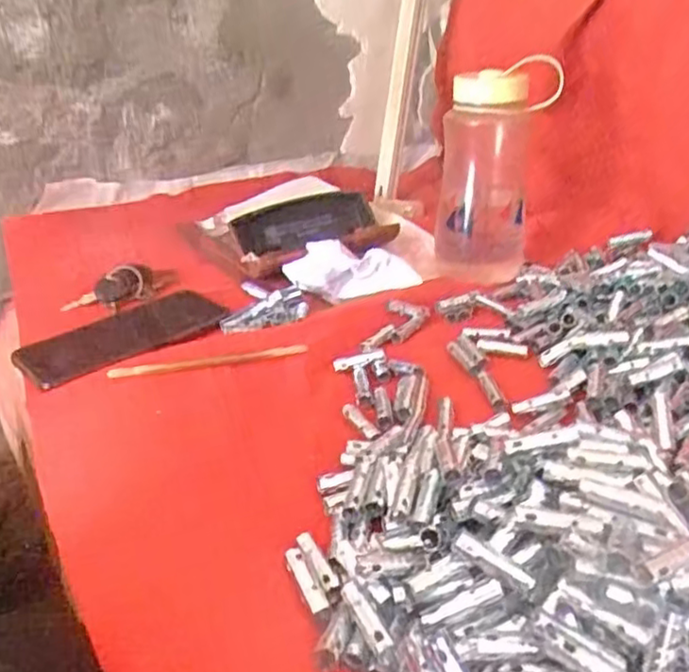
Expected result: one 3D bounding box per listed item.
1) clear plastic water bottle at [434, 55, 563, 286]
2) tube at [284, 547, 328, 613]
[{"bbox_3d":[0.149,-0.157,0.651,0.100,0.205,0.100,9,11,19],"label":"clear plastic water bottle"},{"bbox_3d":[-0.019,0.117,0.318,0.008,0.005,0.037,-15,31,-21],"label":"tube"}]

